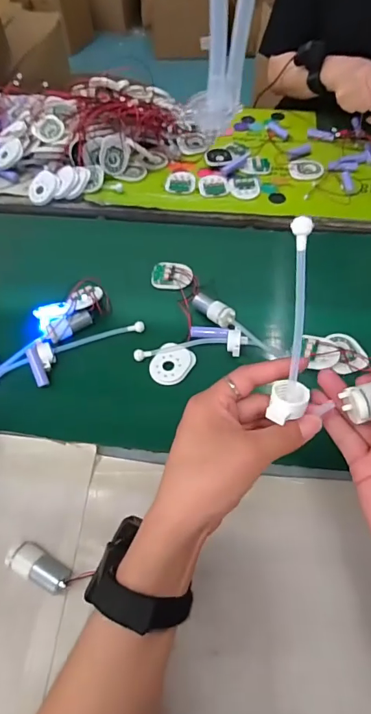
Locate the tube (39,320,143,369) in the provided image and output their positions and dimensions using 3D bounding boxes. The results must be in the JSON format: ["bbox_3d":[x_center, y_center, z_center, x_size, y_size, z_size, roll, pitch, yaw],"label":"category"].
[{"bbox_3d":[-0.120,-0.025,0.555,0.134,0.022,0.031,-26,60,-14],"label":"tube"}]

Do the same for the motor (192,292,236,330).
[{"bbox_3d":[0.037,-0.061,0.569,0.023,0.023,0.067,-40,65,-21],"label":"motor"}]

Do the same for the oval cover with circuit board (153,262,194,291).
[{"bbox_3d":[-0.019,-0.117,0.625,0.058,0.006,0.048,0,57,2],"label":"oval cover with circuit board"}]

